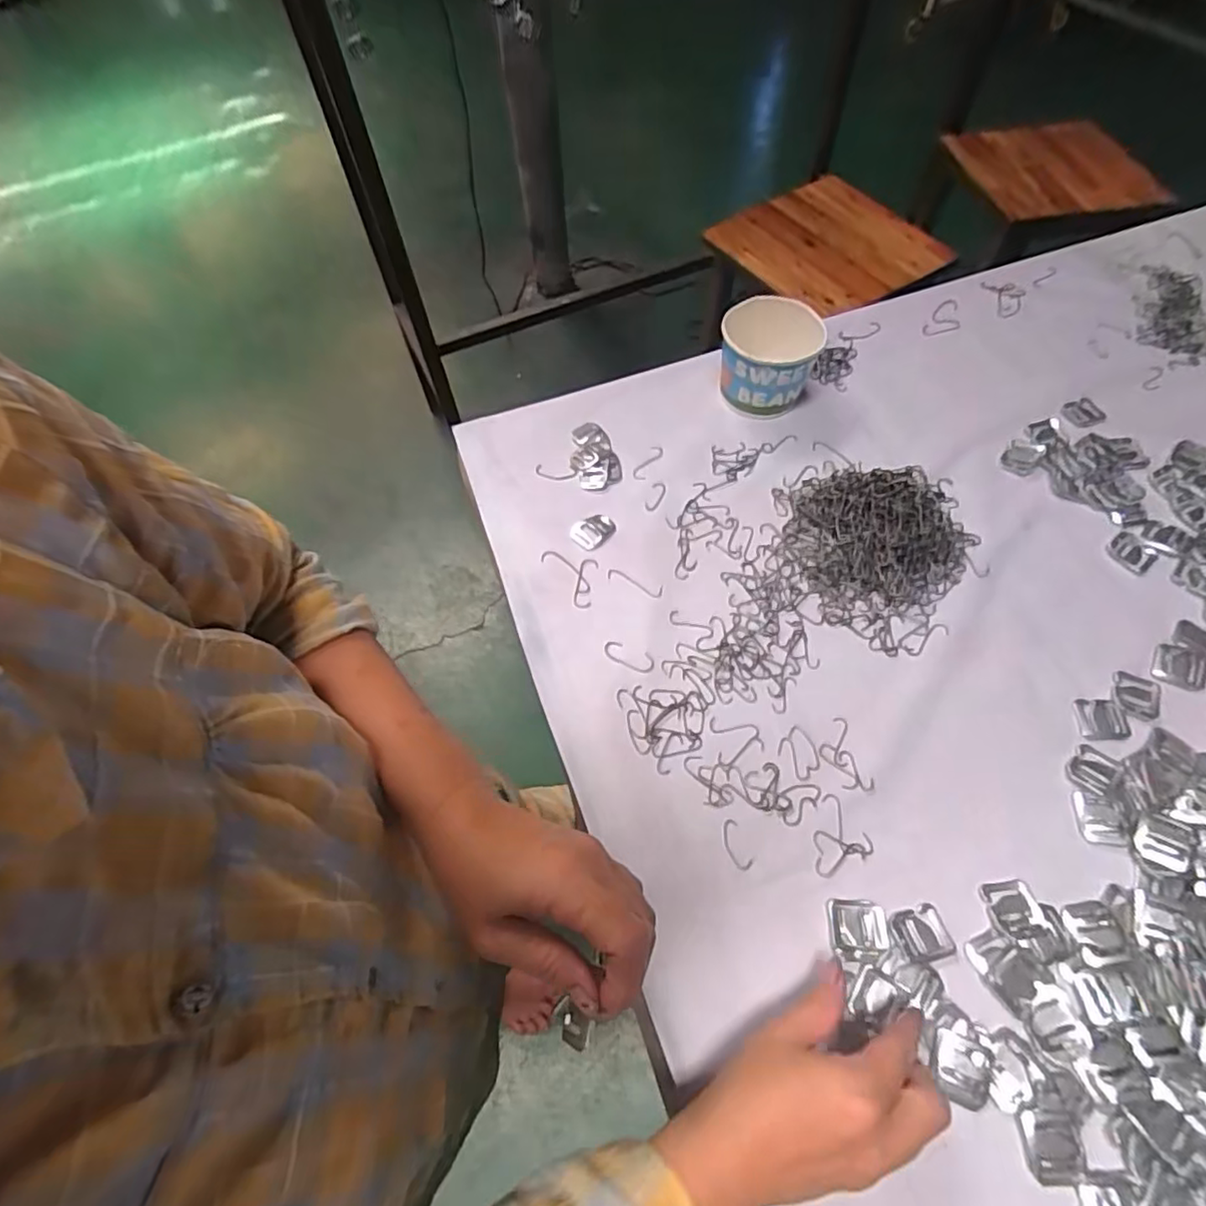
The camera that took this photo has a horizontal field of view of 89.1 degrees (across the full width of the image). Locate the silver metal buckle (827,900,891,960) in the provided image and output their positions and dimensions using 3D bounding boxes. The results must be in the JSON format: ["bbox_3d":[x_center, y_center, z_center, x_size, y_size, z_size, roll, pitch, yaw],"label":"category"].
[{"bbox_3d":[0.164,0.210,0.393,0.035,0.005,0.034,2,61,3],"label":"silver metal buckle"}]

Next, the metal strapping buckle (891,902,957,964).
[{"bbox_3d":[0.207,0.214,0.396,0.034,0.004,0.030,-14,61,-6],"label":"metal strapping buckle"}]

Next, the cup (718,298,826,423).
[{"bbox_3d":[0.159,-0.236,0.595,0.088,0.080,0.084,-1,61,2],"label":"cup"}]

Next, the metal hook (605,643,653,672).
[{"bbox_3d":[0.021,0.043,0.490,0.042,0.004,0.018,19,63,12],"label":"metal hook"}]

